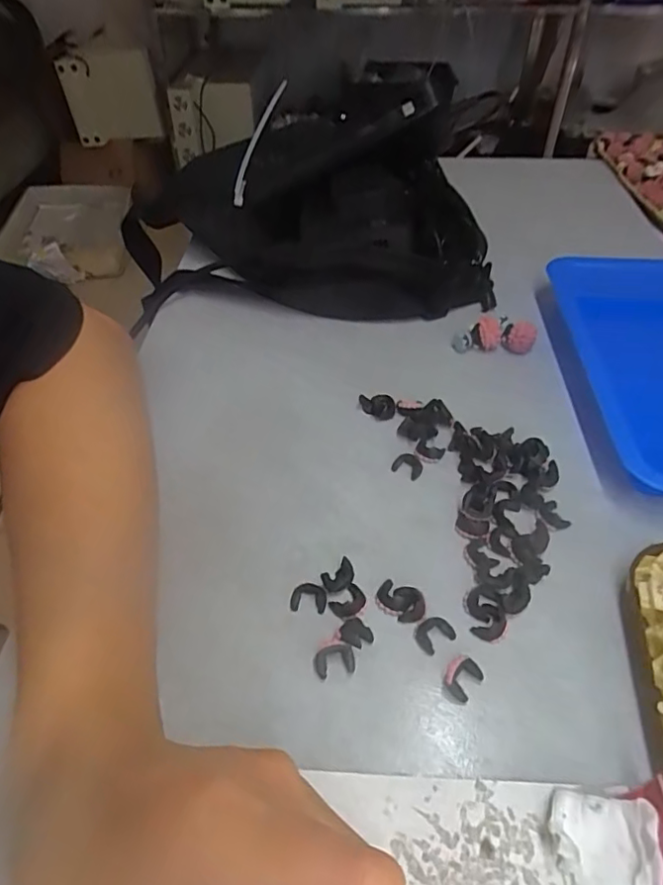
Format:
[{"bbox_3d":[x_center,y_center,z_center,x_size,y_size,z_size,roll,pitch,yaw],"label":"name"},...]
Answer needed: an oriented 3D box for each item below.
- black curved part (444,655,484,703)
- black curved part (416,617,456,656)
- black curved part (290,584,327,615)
[{"bbox_3d":[0.052,0.094,0.232,0.013,0.006,0.016,33,55,29],"label":"black curved part"},{"bbox_3d":[0.044,0.081,0.246,0.016,0.004,0.013,-25,50,-21],"label":"black curved part"},{"bbox_3d":[-0.010,0.069,0.258,0.016,0.004,0.011,4,46,5],"label":"black curved part"}]

